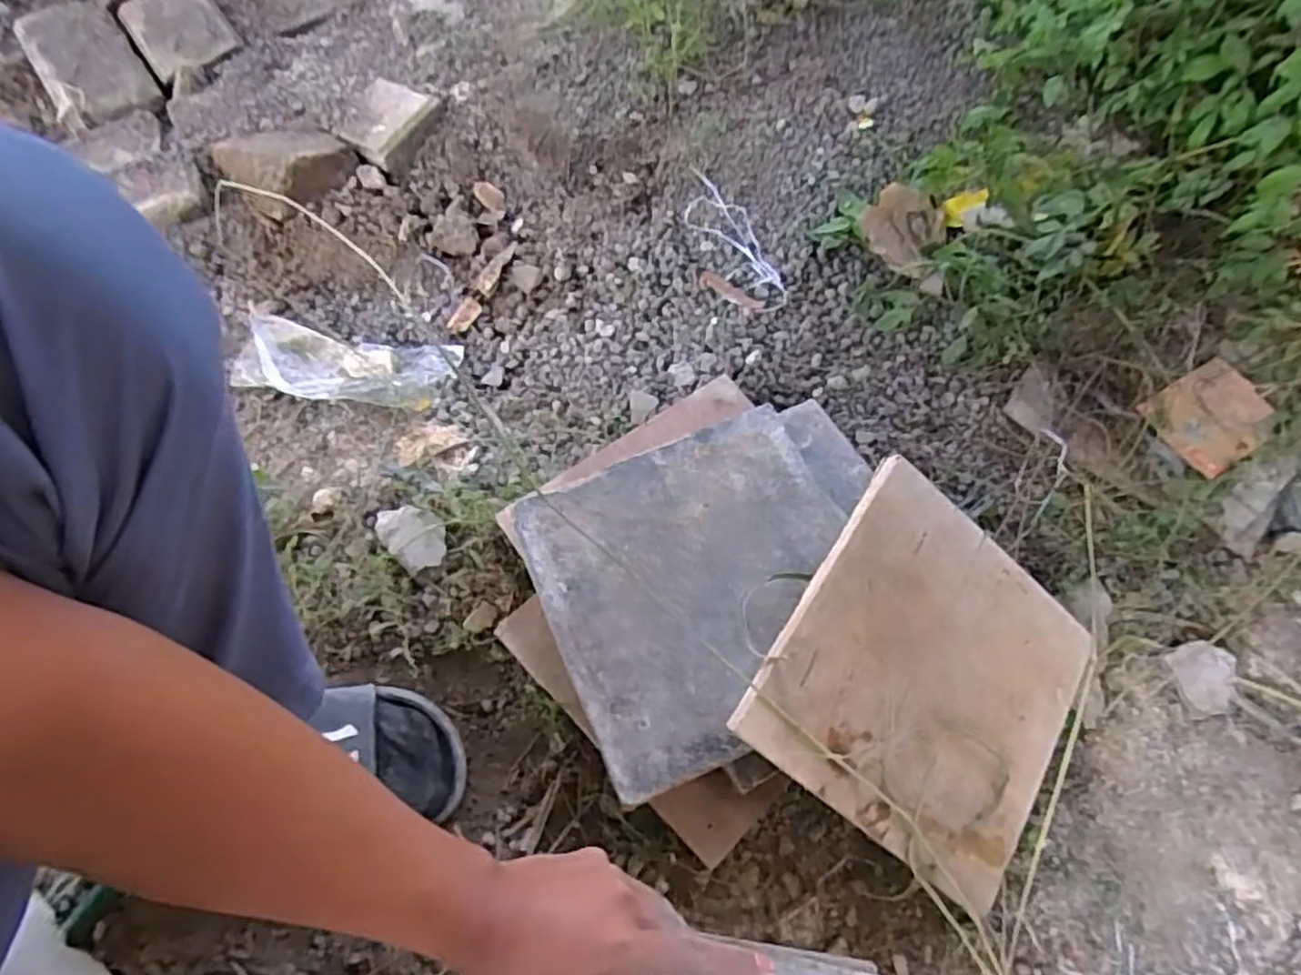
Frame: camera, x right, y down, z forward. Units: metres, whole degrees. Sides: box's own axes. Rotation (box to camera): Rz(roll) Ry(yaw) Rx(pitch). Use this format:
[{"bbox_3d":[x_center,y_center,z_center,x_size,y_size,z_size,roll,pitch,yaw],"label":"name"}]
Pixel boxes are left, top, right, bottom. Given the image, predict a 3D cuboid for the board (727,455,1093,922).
[{"bbox_3d":[0.212,0.145,0.535,0.250,0.013,0.235,39,72,-13],"label":"board"}]

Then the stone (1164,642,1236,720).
[{"bbox_3d":[0.459,0.158,0.598,0.046,0.024,0.055,-16,66,-10],"label":"stone"}]

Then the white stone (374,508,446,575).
[{"bbox_3d":[-0.207,0.040,0.625,0.045,0.018,0.069,-41,72,-20],"label":"white stone"}]

